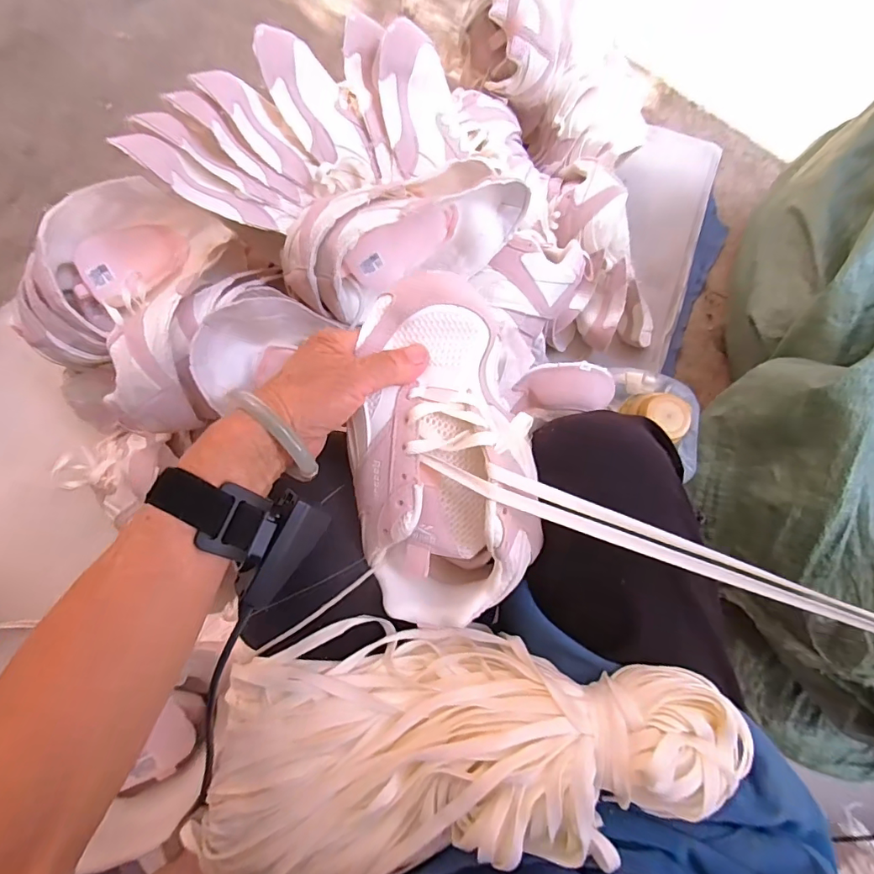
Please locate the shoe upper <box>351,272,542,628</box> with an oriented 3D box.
[{"bbox_3d":[0.007,0.009,0.331,0.115,0.079,0.223,-2,93,-2],"label":"shoe upper"}]

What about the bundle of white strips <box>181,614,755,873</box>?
[{"bbox_3d":[-0.007,0.197,0.311,0.323,0.076,0.161,-12,77,11],"label":"bundle of white strips"}]

